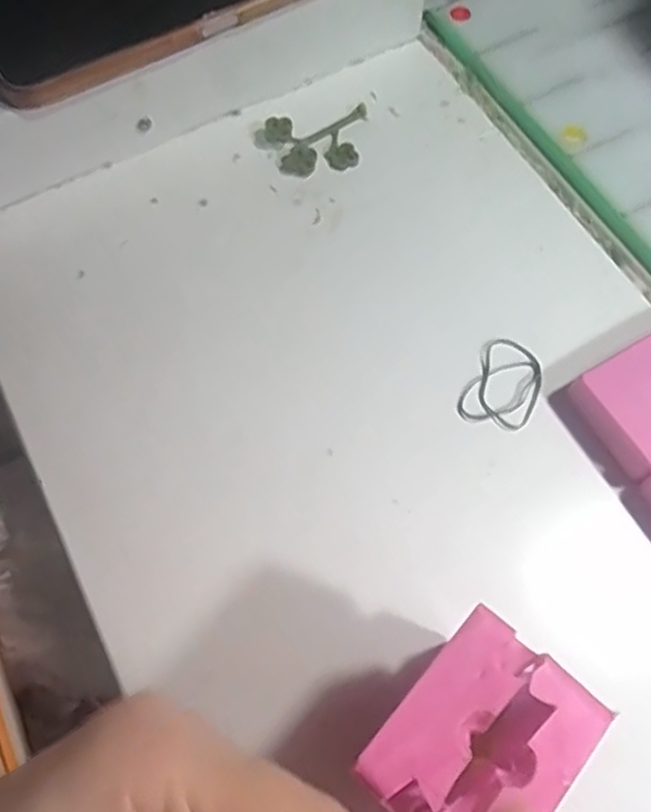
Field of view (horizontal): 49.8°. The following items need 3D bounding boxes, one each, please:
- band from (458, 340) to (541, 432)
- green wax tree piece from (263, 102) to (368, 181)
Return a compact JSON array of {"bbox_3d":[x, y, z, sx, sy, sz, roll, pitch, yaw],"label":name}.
[{"bbox_3d":[0.071,-0.009,0.279,0.027,0.004,0.039,25,69,11],"label":"band"},{"bbox_3d":[-0.002,-0.123,0.328,0.048,0.008,0.032,-12,67,-5],"label":"green wax tree piece"}]

